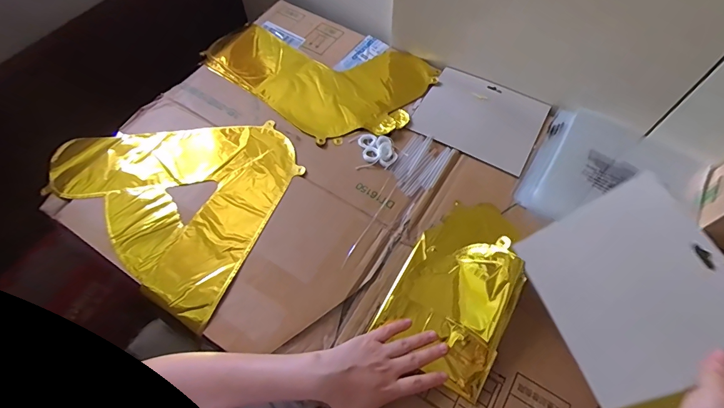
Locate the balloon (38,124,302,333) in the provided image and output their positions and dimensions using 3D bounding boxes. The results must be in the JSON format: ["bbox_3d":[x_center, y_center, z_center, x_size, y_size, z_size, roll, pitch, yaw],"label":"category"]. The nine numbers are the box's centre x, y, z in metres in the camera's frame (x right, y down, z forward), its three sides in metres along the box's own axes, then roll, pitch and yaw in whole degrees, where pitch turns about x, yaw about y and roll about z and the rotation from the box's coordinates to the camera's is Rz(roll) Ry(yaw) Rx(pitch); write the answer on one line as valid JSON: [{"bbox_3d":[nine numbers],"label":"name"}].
[{"bbox_3d":[-0.283,-0.039,0.581,0.359,0.009,0.282,30,67,15],"label":"balloon"}]

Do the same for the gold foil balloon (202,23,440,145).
[{"bbox_3d":[-0.094,-0.242,0.700,0.406,0.026,0.236,29,67,15],"label":"gold foil balloon"}]

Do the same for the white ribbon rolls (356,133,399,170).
[{"bbox_3d":[0.025,-0.084,0.600,0.059,0.012,0.060,0,63,1],"label":"white ribbon rolls"}]

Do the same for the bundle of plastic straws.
[{"bbox_3d":[0.090,-0.060,0.593,0.070,0.005,0.106,29,67,15],"label":"bundle of plastic straws"}]

